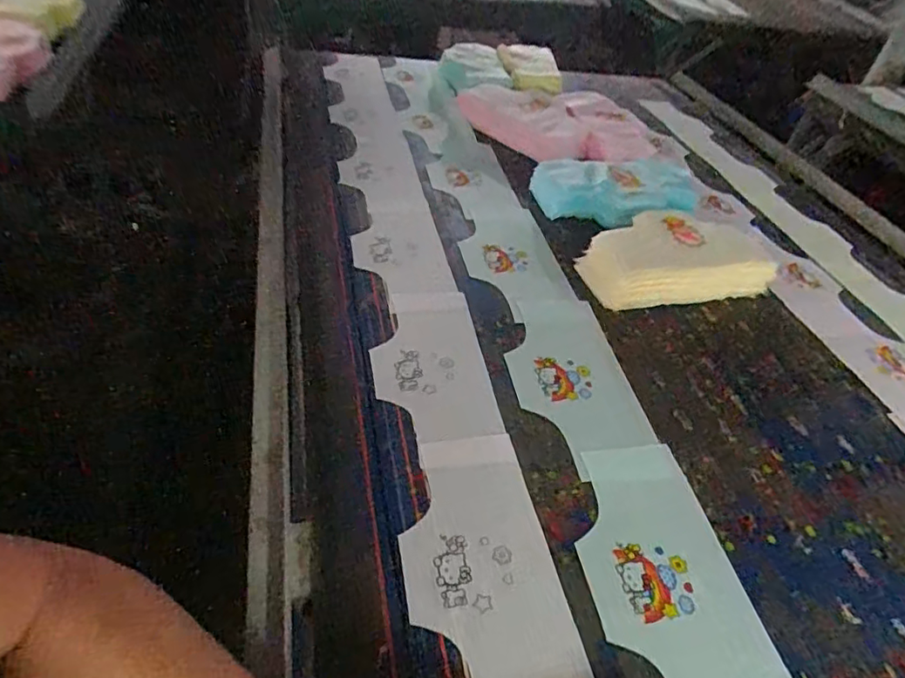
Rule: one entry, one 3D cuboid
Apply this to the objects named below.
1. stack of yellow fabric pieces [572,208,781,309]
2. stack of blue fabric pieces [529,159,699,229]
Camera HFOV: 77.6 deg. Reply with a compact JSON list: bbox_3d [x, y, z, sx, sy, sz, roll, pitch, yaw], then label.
[{"bbox_3d":[0.375,-0.137,0.963,0.317,0.078,0.182,-11,47,-18],"label":"stack of yellow fabric pieces"},{"bbox_3d":[0.326,-0.289,1.087,0.339,0.063,0.187,-6,46,-14],"label":"stack of blue fabric pieces"}]

